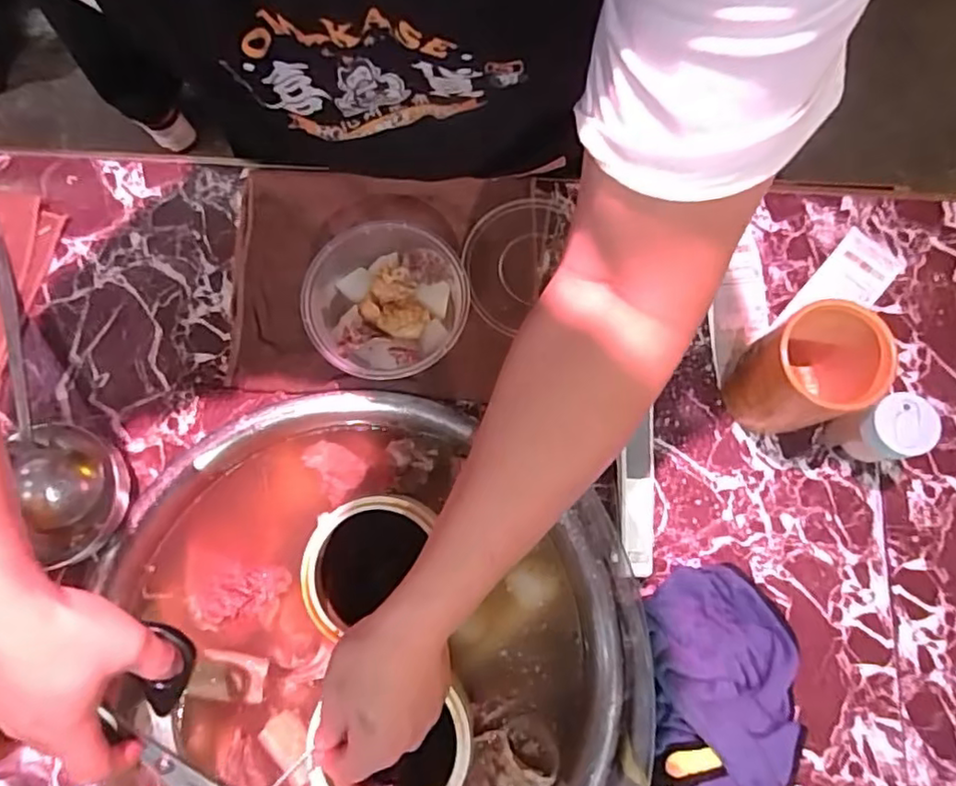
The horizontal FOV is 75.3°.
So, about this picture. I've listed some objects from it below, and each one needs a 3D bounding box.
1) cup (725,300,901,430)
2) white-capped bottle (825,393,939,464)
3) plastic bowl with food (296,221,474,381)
[{"bbox_3d":[0.253,-0.014,0.493,0.070,0.127,0.075,0,77,1],"label":"cup"},{"bbox_3d":[0.322,0.033,0.504,0.047,0.082,0.046,-17,77,-3],"label":"white-capped bottle"},{"bbox_3d":[-0.078,-0.084,0.544,0.133,0.054,0.143,0,77,1],"label":"plastic bowl with food"}]

